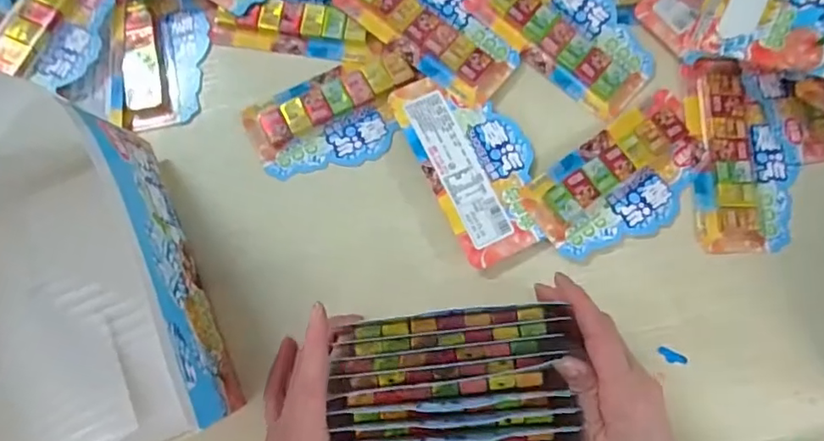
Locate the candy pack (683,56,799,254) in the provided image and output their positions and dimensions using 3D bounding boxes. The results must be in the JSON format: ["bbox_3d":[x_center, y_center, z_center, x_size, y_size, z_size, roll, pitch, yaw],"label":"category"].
[{"bbox_3d":[0.240,-0.050,0.403,0.072,0.009,0.144,-1,78,0],"label":"candy pack"}]

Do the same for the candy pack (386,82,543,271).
[{"bbox_3d":[0.047,-0.044,0.403,0.076,0.008,0.141,-26,79,-5],"label":"candy pack"}]

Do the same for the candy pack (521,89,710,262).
[{"bbox_3d":[0.154,-0.029,0.397,0.139,0.009,0.078,-35,80,-7],"label":"candy pack"}]

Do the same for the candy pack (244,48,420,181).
[{"bbox_3d":[-0.057,-0.077,0.417,0.127,0.012,0.075,-22,79,-4],"label":"candy pack"}]

